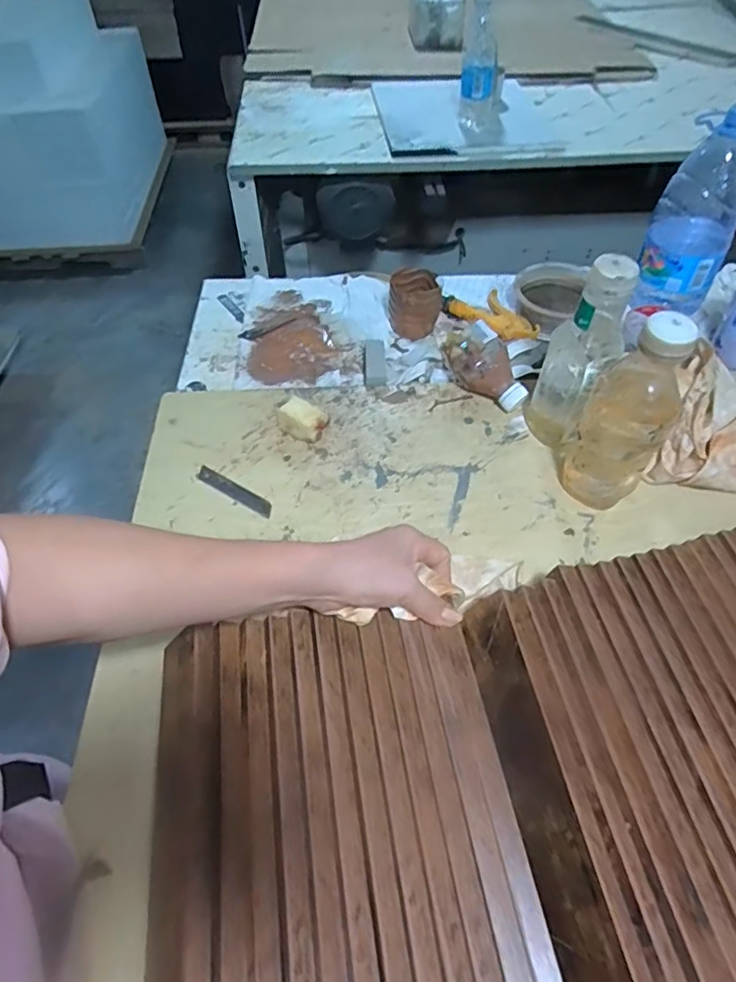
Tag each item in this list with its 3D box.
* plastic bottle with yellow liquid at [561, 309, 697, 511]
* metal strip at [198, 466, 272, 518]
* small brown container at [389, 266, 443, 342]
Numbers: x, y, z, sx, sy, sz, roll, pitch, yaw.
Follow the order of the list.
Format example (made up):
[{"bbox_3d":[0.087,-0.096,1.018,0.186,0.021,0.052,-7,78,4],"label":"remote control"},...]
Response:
[{"bbox_3d":[0.230,-0.066,0.519,0.077,0.205,0.059,24,56,17],"label":"plastic bottle with yellow liquid"},{"bbox_3d":[-0.139,0.001,0.602,0.097,0.006,0.015,26,65,20],"label":"metal strip"},{"bbox_3d":[0.064,-0.250,0.763,0.066,0.062,0.062,0,52,0],"label":"small brown container"}]

